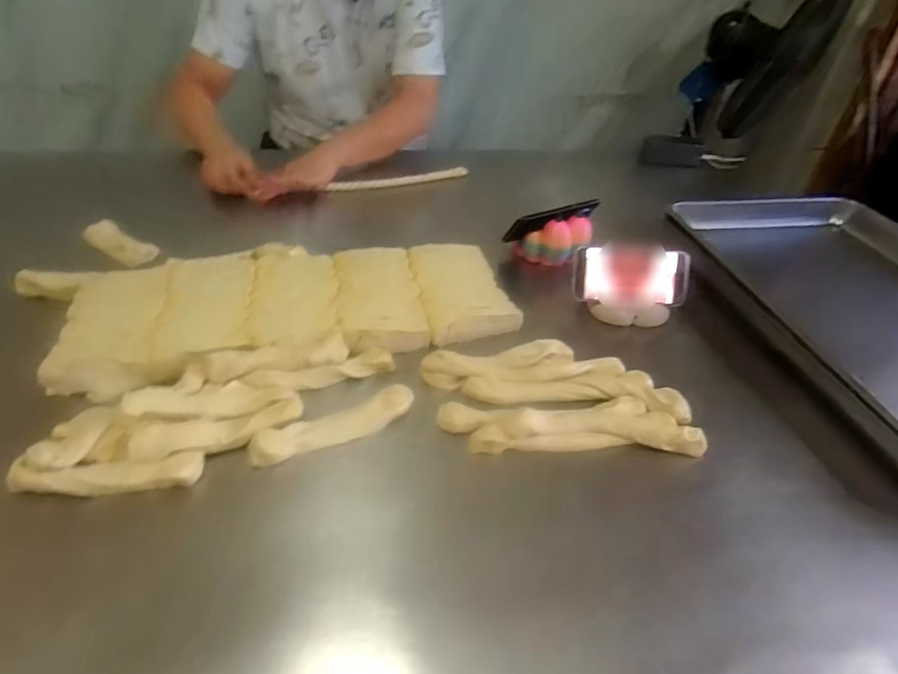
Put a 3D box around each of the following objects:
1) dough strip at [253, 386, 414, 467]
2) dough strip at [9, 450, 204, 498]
[{"bbox_3d":[-0.114,0.088,0.539,0.164,0.019,0.038,-16,45,-23],"label":"dough strip"},{"bbox_3d":[-0.302,0.122,0.473,0.151,0.020,0.030,-2,41,-9],"label":"dough strip"}]

